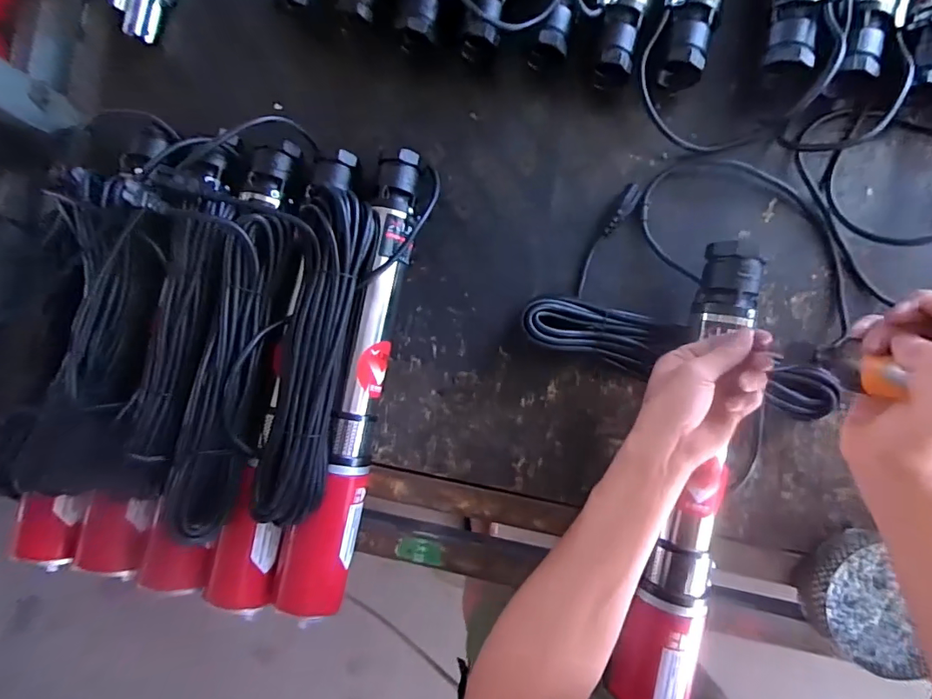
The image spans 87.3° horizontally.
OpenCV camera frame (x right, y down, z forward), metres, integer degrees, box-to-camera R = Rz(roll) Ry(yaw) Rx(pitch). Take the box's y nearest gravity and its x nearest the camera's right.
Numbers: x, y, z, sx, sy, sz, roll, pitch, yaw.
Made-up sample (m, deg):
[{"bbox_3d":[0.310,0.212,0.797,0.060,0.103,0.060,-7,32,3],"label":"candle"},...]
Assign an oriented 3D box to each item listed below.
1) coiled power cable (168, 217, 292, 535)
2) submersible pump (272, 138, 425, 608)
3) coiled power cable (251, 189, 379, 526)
[{"bbox_3d":[-0.242,0.020,0.502,0.066,0.066,0.337,7,87,5],"label":"coiled power cable"},{"bbox_3d":[-0.123,0.031,0.556,0.077,0.084,0.517,9,88,5],"label":"submersible pump"},{"bbox_3d":[-0.162,0.001,0.503,0.080,0.060,0.336,9,88,5],"label":"coiled power cable"}]

